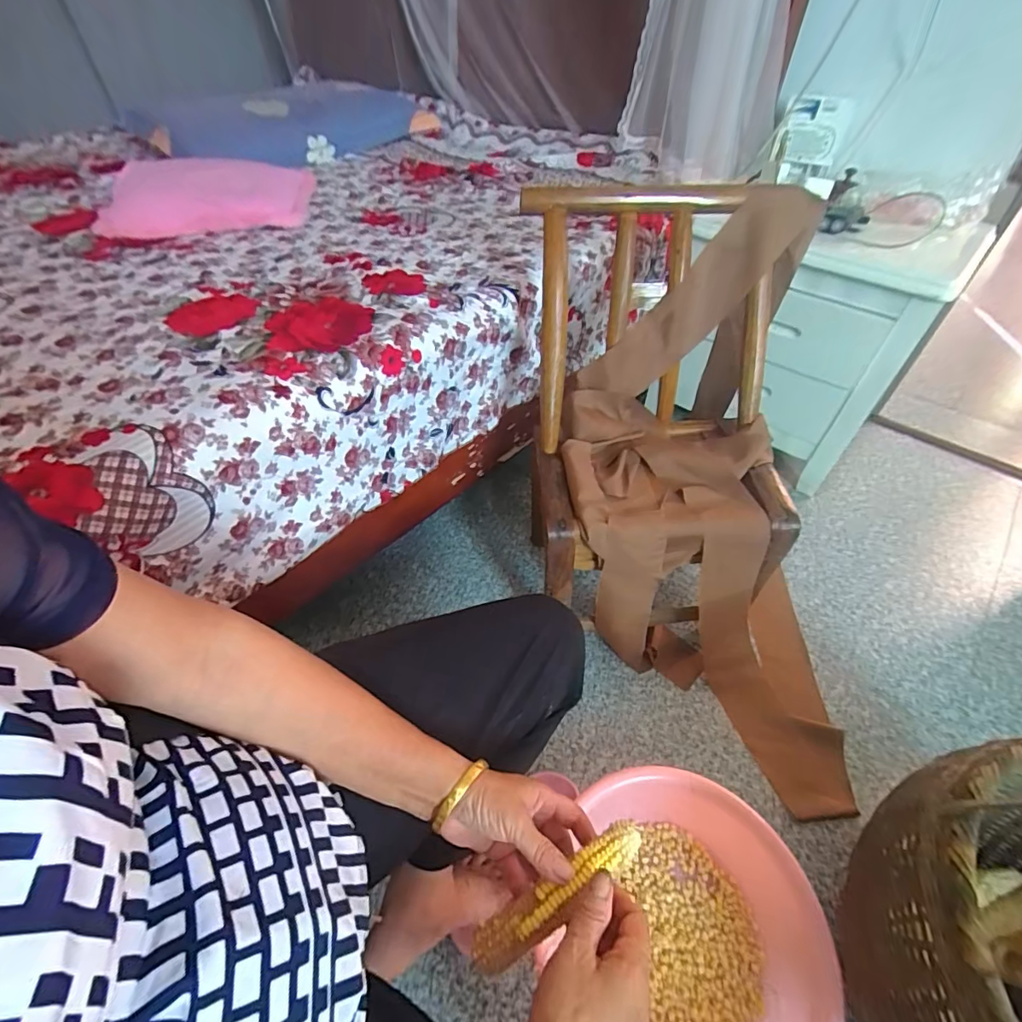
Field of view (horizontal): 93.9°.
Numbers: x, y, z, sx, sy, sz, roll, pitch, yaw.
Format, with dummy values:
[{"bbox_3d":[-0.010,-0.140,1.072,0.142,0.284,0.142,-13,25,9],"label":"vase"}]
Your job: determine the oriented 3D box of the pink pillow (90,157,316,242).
[{"bbox_3d":[-0.618,-0.648,0.973,0.378,0.076,0.325,-10,46,-9],"label":"pink pillow"}]

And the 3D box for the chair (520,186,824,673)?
[{"bbox_3d":[0.222,-0.083,0.743,0.351,0.628,0.371,-2,48,-2],"label":"chair"}]

